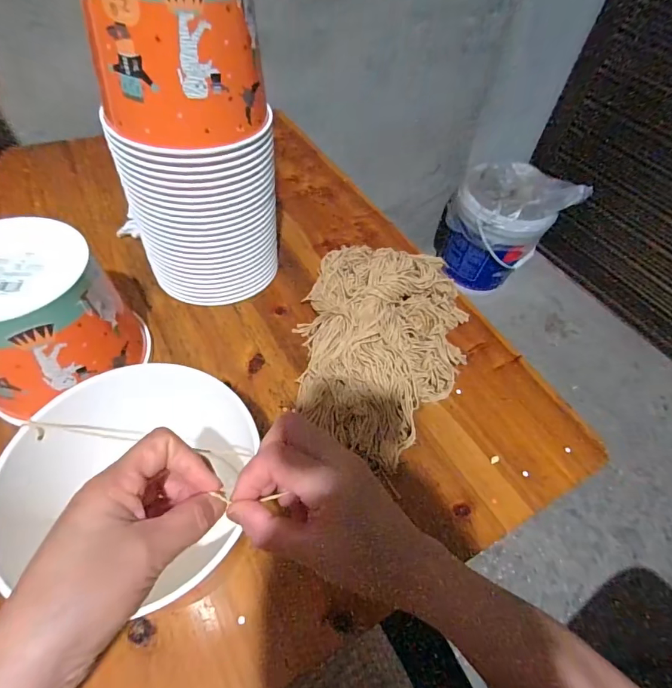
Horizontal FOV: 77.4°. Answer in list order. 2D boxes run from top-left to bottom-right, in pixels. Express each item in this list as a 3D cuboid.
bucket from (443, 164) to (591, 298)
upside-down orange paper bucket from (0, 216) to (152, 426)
[{"bbox_3d":[0.541,-0.395,1.412,0.263,0.396,0.279,-19,57,-18],"label":"bucket"},{"bbox_3d":[-0.278,-0.023,0.405,0.138,0.127,0.142,-30,62,-24],"label":"upside-down orange paper bucket"}]

